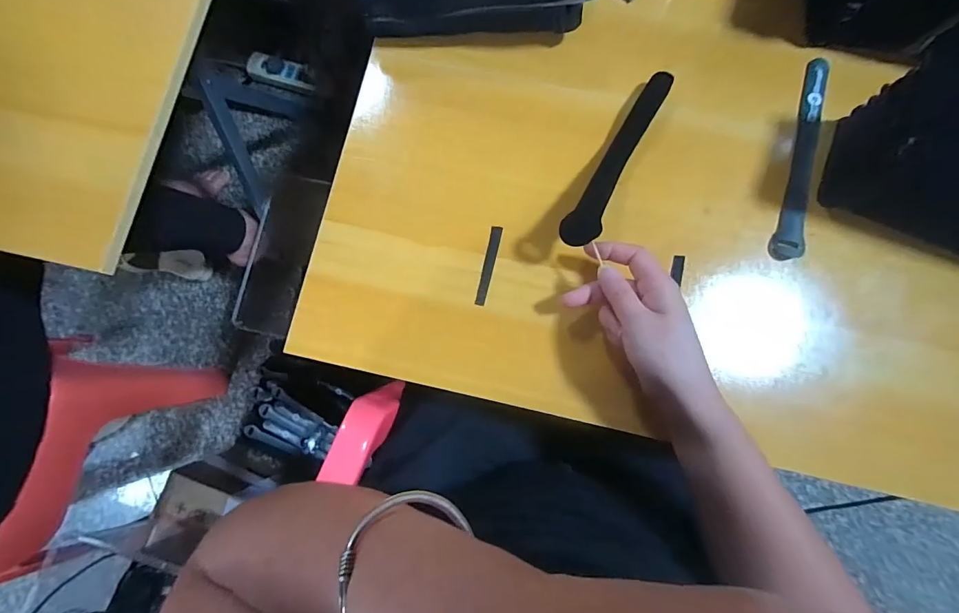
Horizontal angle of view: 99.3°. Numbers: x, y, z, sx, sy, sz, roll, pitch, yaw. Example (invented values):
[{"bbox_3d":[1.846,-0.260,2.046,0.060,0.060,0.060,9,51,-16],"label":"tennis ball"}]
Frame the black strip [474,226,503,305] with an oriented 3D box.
[{"bbox_3d":[0.009,-0.037,0.362,0.011,0.004,0.073,12,78,1],"label":"black strip"}]

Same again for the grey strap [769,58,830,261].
[{"bbox_3d":[0.297,-0.142,0.374,0.025,0.006,0.213,18,78,2],"label":"grey strap"}]

